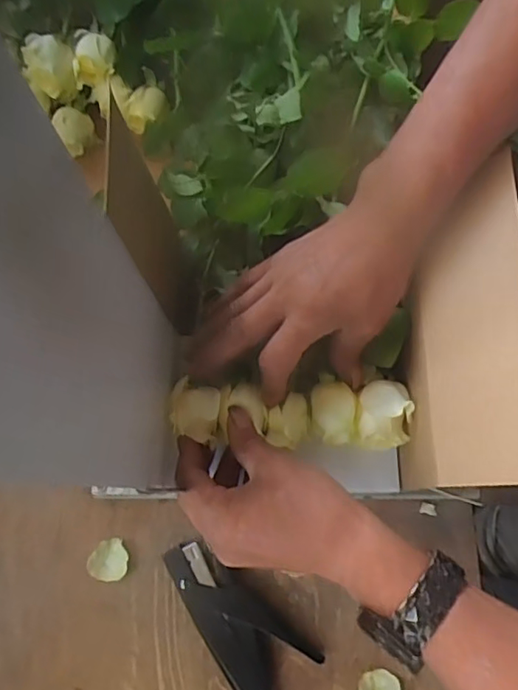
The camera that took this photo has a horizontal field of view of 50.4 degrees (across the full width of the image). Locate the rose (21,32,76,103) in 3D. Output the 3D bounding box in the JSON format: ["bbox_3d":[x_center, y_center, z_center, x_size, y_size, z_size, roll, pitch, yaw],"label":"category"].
[{"bbox_3d":[-0.206,-0.278,0.553,0.044,0.056,0.051,-16,74,-6],"label":"rose"}]

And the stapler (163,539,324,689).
[{"bbox_3d":[-0.026,0.234,0.468,0.067,0.029,0.145,-43,79,-13],"label":"stapler"}]

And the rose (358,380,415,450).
[{"bbox_3d":[0.089,0.048,0.391,0.034,0.038,0.047,-3,74,-1],"label":"rose"}]

